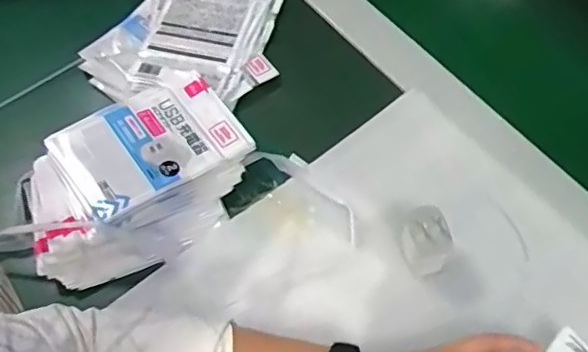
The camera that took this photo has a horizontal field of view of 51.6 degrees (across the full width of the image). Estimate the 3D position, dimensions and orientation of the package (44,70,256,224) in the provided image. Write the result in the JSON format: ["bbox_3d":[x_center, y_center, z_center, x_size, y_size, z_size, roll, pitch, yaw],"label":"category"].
[{"bbox_3d":[-0.125,-0.030,0.538,0.149,0.013,0.107,-32,67,-22],"label":"package"}]

